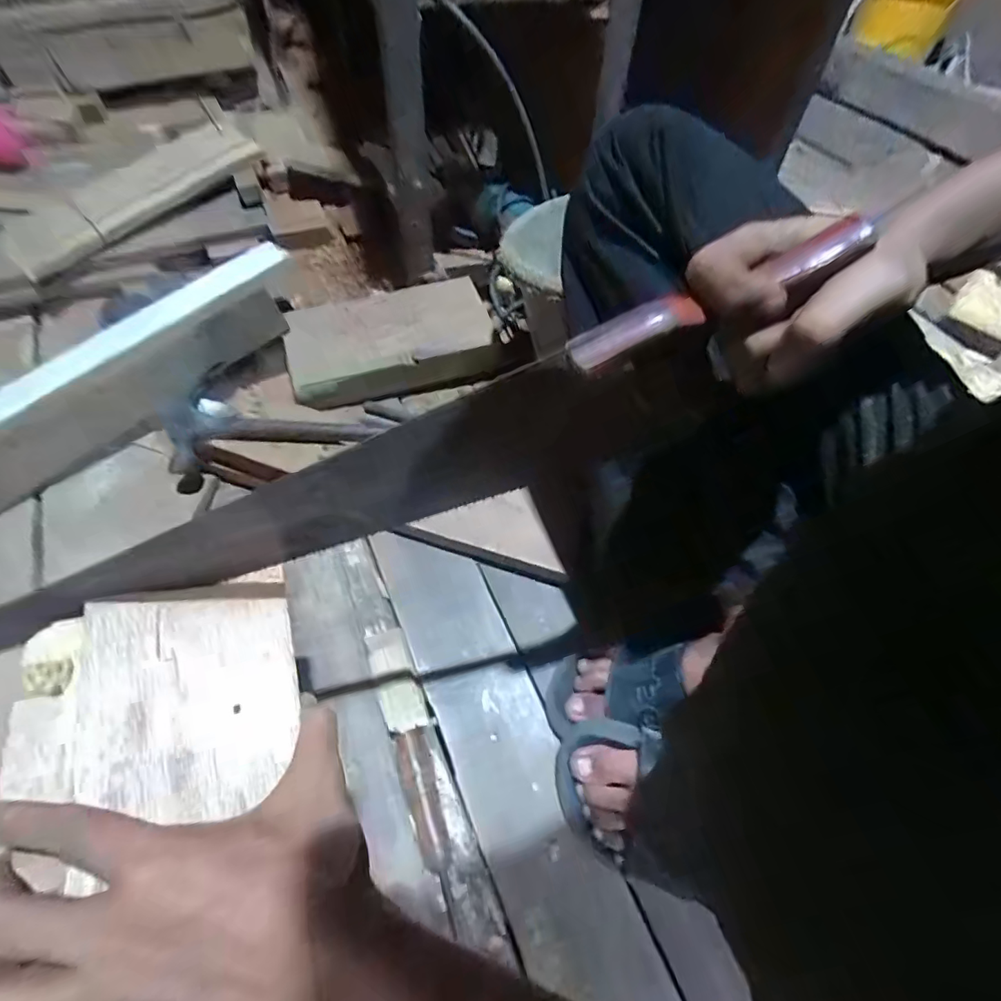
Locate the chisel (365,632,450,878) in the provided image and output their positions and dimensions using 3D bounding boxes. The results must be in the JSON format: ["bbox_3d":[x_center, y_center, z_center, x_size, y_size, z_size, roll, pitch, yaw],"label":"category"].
[{"bbox_3d":[-0.084,0.219,0.474,0.038,0.024,0.210,-17,60,-12],"label":"chisel"}]

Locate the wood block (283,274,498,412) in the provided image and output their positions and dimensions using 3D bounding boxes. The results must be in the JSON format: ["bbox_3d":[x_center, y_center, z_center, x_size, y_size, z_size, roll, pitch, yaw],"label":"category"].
[{"bbox_3d":[-0.158,-0.229,0.708,0.285,0.069,0.148,-17,60,-11],"label":"wood block"}]

